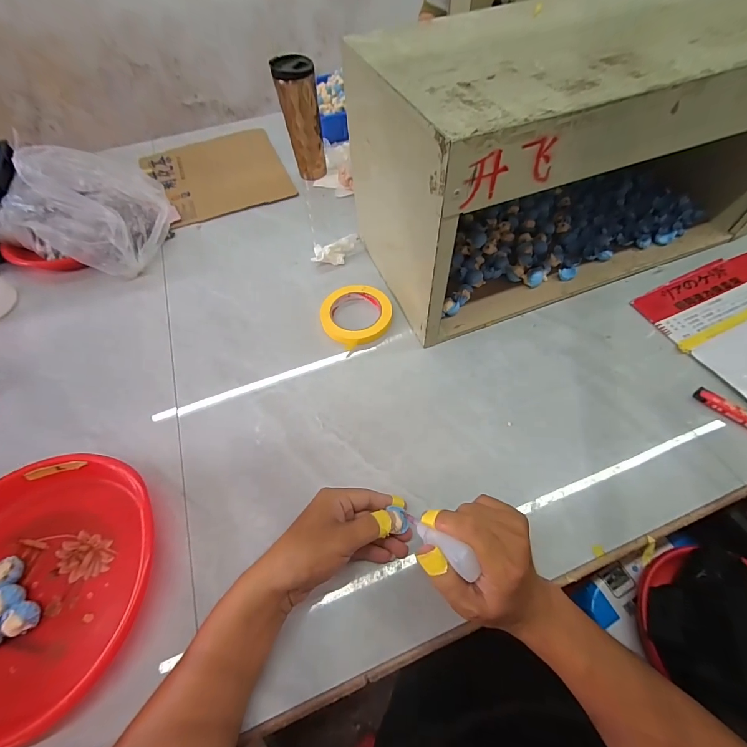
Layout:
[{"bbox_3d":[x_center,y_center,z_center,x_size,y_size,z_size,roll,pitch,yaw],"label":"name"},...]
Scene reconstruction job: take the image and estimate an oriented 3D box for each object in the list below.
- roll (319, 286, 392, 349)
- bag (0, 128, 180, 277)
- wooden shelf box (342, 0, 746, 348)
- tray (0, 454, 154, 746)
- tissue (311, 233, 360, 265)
[{"bbox_3d":[-0.028,-0.094,0.558,0.108,0.017,0.108,-1,58,2],"label":"roll"},{"bbox_3d":[-0.510,-0.293,0.613,0.296,0.186,0.160,14,60,12],"label":"bag"},{"bbox_3d":[0.305,-0.318,0.521,0.616,0.282,0.279,-19,59,-9],"label":"wooden shelf box"},{"bbox_3d":[-0.351,0.215,0.367,0.243,0.038,0.245,-12,58,-4],"label":"tray"},{"bbox_3d":[-0.062,-0.218,0.632,0.098,0.034,0.041,-27,60,-13],"label":"tissue"}]

